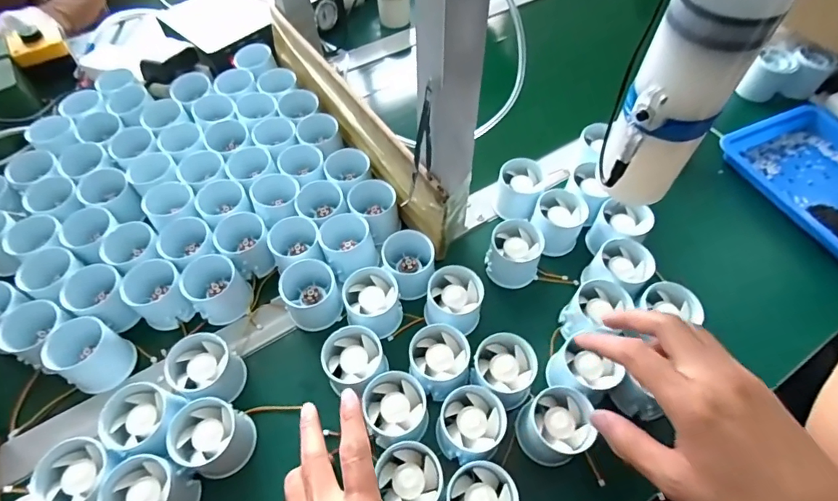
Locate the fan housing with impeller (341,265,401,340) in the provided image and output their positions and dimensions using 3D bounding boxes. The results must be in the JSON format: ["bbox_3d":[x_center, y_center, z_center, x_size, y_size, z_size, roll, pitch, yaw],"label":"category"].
[{"bbox_3d":[-0.044,0.049,0.439,0.051,0.044,0.052,-1,56,1],"label":"fan housing with impeller"}]

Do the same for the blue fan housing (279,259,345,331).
[{"bbox_3d":[-0.104,0.043,0.446,0.051,0.044,0.053,-1,56,1],"label":"blue fan housing"}]

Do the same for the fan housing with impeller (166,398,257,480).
[{"bbox_3d":[-0.171,0.154,0.378,0.053,0.049,0.051,14,57,11],"label":"fan housing with impeller"}]

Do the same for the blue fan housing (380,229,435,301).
[{"bbox_3d":[-0.011,0.012,0.461,0.052,0.044,0.059,-20,58,-12],"label":"blue fan housing"}]

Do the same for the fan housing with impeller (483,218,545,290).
[{"bbox_3d":[0.099,0.004,0.475,0.053,0.050,0.054,-1,56,1],"label":"fan housing with impeller"}]

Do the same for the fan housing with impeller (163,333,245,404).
[{"bbox_3d":[-0.188,0.109,0.410,0.048,0.056,0.049,-1,56,1],"label":"fan housing with impeller"}]

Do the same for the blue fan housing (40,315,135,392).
[{"bbox_3d":[-0.301,0.099,0.424,0.057,0.057,0.054,23,59,16],"label":"blue fan housing"}]

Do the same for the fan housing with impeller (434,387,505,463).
[{"bbox_3d":[0.043,0.145,0.378,0.051,0.044,0.053,34,63,22],"label":"fan housing with impeller"}]

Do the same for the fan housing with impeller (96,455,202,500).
[{"bbox_3d":[-0.206,0.190,0.353,0.052,0.050,0.049,-1,56,1],"label":"fan housing with impeller"}]

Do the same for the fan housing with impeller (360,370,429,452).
[{"bbox_3d":[-0.019,0.134,0.385,0.049,0.042,0.051,-1,56,1],"label":"fan housing with impeller"}]

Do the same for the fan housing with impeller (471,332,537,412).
[{"bbox_3d":[0.074,0.105,0.401,0.053,0.040,0.051,-1,56,1],"label":"fan housing with impeller"}]

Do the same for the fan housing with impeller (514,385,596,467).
[{"bbox_3d":[0.111,0.146,0.377,0.054,0.046,0.054,-1,56,1],"label":"fan housing with impeller"}]

